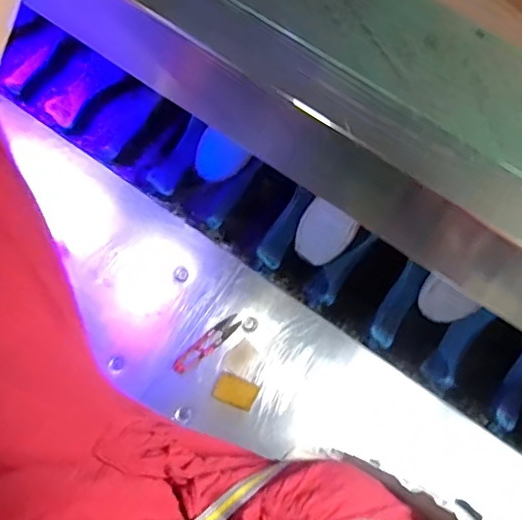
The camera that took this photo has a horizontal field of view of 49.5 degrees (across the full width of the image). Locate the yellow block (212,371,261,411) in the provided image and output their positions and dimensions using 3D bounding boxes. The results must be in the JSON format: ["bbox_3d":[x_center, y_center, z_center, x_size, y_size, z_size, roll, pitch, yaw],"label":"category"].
[{"bbox_3d":[-0.031,0.162,0.698,0.051,0.013,0.034,22,74,5],"label":"yellow block"}]

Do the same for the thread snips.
[{"bbox_3d":[-0.068,0.107,0.722,0.101,0.004,0.023,-42,78,-12],"label":"thread snips"}]

